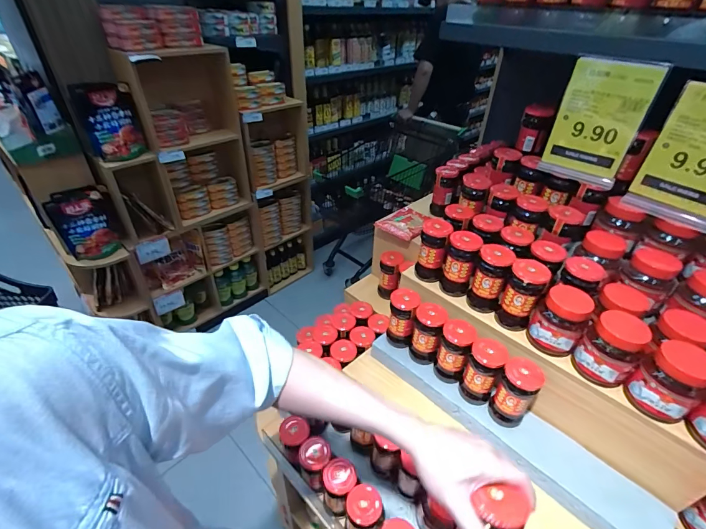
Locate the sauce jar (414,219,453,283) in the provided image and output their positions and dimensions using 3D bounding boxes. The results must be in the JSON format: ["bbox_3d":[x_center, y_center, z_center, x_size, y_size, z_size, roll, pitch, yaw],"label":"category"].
[{"bbox_3d":[0.184,-0.034,0.817,0.062,0.146,0.070,14,39,16],"label":"sauce jar"}]

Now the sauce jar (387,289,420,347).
[{"bbox_3d":[0.116,0.127,0.837,0.060,0.132,0.061,1,37,-1],"label":"sauce jar"}]

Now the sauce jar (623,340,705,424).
[{"bbox_3d":[0.498,0.187,0.561,0.070,0.116,0.078,-21,42,-27],"label":"sauce jar"}]

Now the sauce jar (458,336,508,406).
[{"bbox_3d":[0.264,0.220,0.728,0.064,0.142,0.066,1,37,-1],"label":"sauce jar"}]

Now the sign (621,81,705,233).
[{"bbox_3d":[0.613,-0.184,0.629,0.015,0.226,0.147,-29,47,-31],"label":"sign"}]

